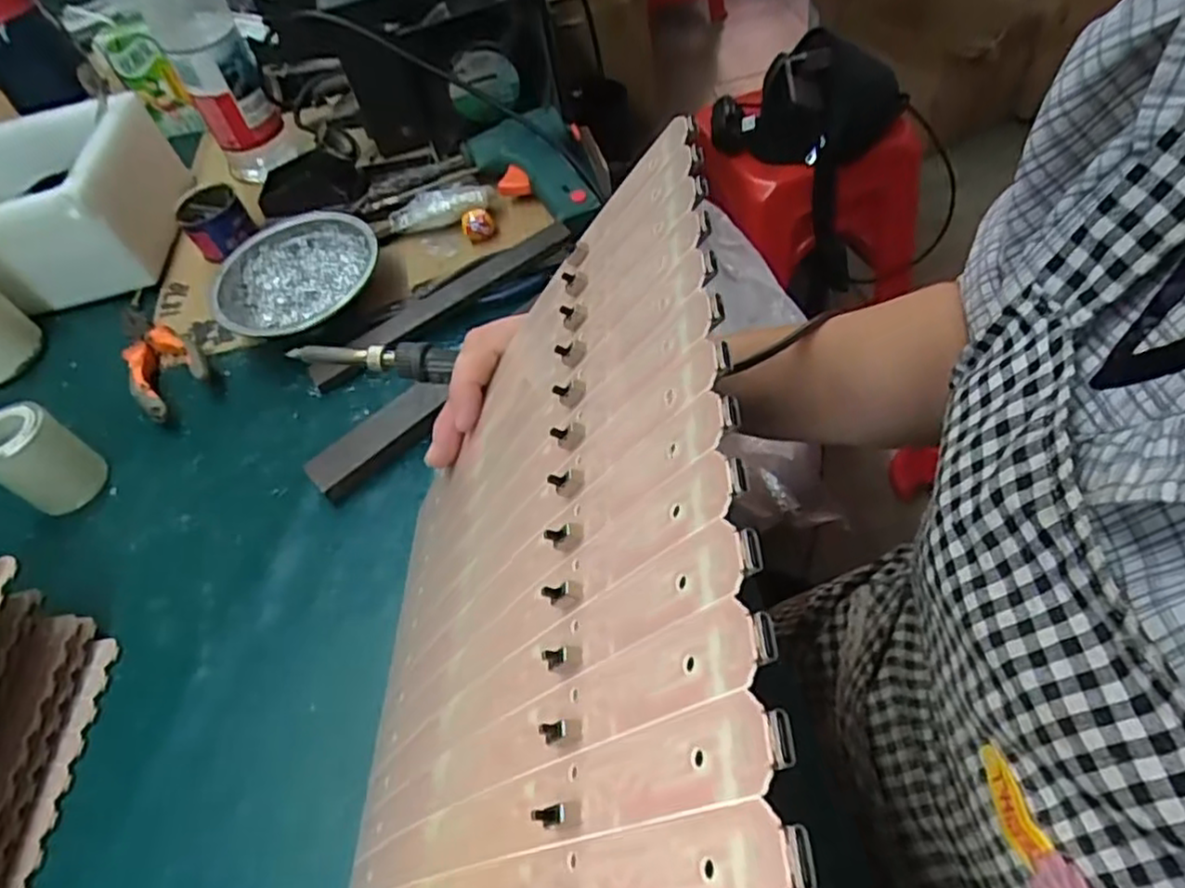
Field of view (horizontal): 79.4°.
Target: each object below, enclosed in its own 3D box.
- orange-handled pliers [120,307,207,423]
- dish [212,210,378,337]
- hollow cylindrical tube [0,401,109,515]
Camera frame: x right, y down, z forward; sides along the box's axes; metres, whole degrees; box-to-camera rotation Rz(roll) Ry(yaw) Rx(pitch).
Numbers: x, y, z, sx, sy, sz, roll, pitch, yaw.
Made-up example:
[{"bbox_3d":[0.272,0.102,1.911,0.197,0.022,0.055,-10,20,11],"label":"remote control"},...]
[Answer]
[{"bbox_3d":[-0.340,-0.074,0.552,0.054,0.026,0.149,-36,54,-17],"label":"orange-handled pliers"},{"bbox_3d":[-0.225,-0.128,0.548,0.121,0.039,0.121,-6,51,7],"label":"dish"},{"bbox_3d":[-0.366,0.010,0.473,0.038,0.064,0.050,30,64,29],"label":"hollow cylindrical tube"}]

